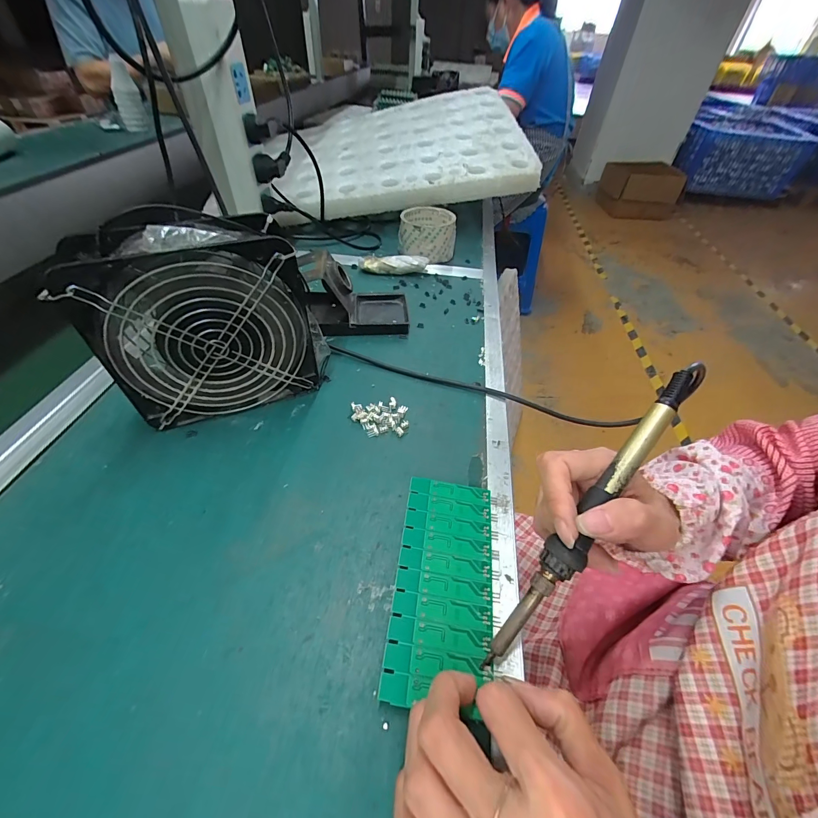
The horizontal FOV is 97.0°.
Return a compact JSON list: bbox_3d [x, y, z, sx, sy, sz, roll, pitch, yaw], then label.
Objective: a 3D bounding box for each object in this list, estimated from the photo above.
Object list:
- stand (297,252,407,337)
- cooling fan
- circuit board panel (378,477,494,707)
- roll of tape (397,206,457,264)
[{"bbox_3d":[-0.065,-0.135,0.421,0.127,0.072,0.074,-4,47,-6],"label":"stand"},{"bbox_3d":[-0.158,-0.069,0.301,0.160,0.155,0.055,-18,50,-17],"label":"cooling fan"},{"bbox_3d":[0.023,0.108,0.238,0.062,0.004,0.134,10,47,1],"label":"circuit board panel"},{"bbox_3d":[0.029,-0.271,0.563,0.085,0.057,0.087,3,47,1],"label":"roll of tape"}]

